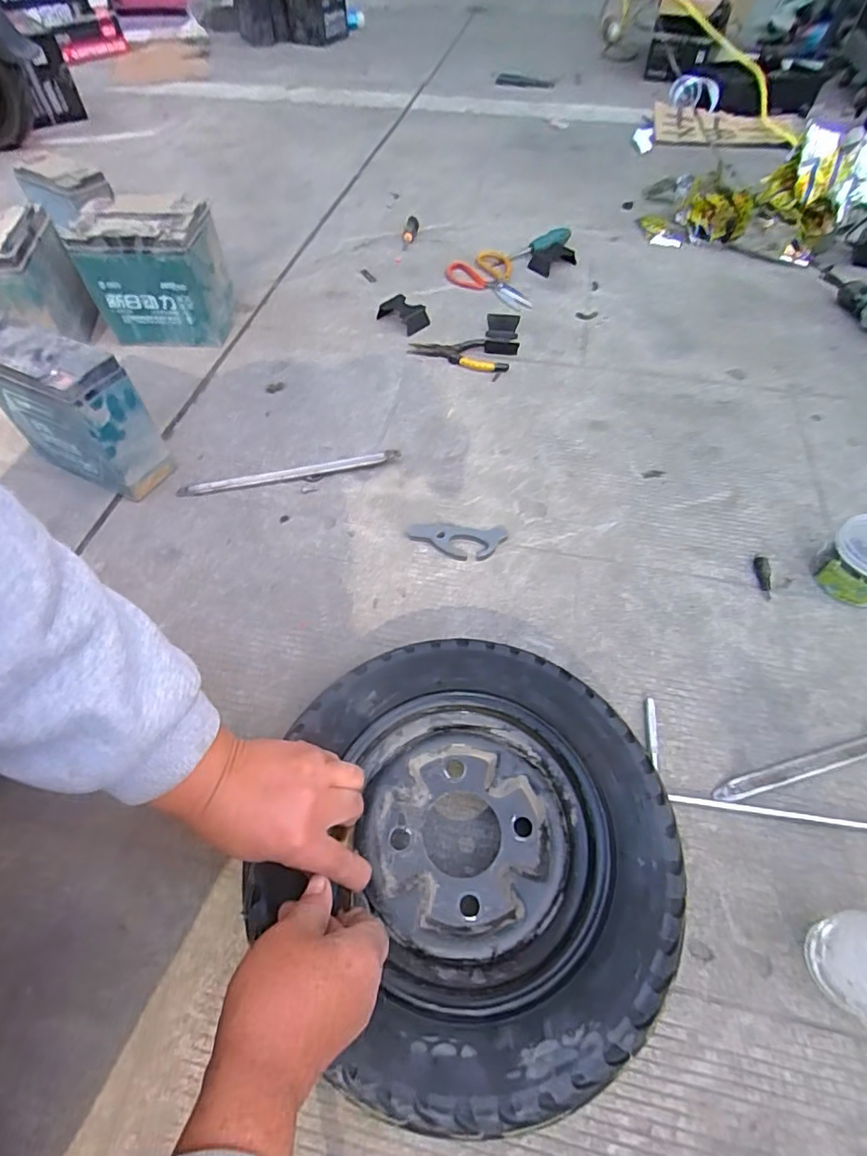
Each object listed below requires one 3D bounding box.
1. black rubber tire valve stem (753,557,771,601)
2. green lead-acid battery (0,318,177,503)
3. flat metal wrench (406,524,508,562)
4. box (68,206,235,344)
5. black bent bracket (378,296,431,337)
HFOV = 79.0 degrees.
[{"bbox_3d":[0.381,-0.001,0.605,0.016,0.009,0.056,8,56,5],"label":"black rubber tire valve stem"},{"bbox_3d":[-0.437,-0.199,0.646,0.168,0.168,0.076,20,58,13],"label":"green lead-acid battery"},{"bbox_3d":[0.027,-0.046,0.639,0.117,0.010,0.049,8,56,5],"label":"flat metal wrench"},{"bbox_3d":[-0.443,-0.485,0.841,0.197,0.169,0.139,4,56,2],"label":"box"},{"bbox_3d":[-0.049,-0.453,0.907,0.089,0.029,0.060,35,62,21],"label":"black bent bracket"}]

